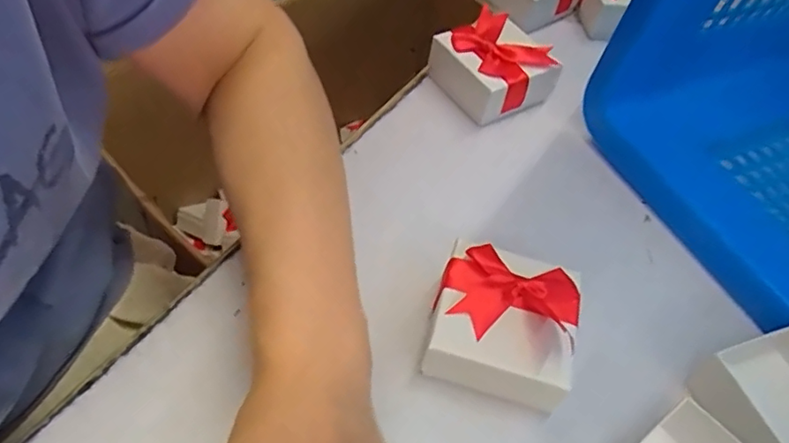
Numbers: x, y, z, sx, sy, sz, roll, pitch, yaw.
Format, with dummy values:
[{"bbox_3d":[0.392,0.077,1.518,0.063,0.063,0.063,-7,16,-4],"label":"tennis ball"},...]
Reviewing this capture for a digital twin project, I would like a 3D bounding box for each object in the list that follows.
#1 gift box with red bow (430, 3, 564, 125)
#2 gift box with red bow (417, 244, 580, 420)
[{"bbox_3d":[0.075,-0.116,0.444,0.076,0.047,0.076,-26,59,-25],"label":"gift box with red bow"},{"bbox_3d":[0.056,0.054,0.303,0.069,0.049,0.065,16,51,5],"label":"gift box with red bow"}]

